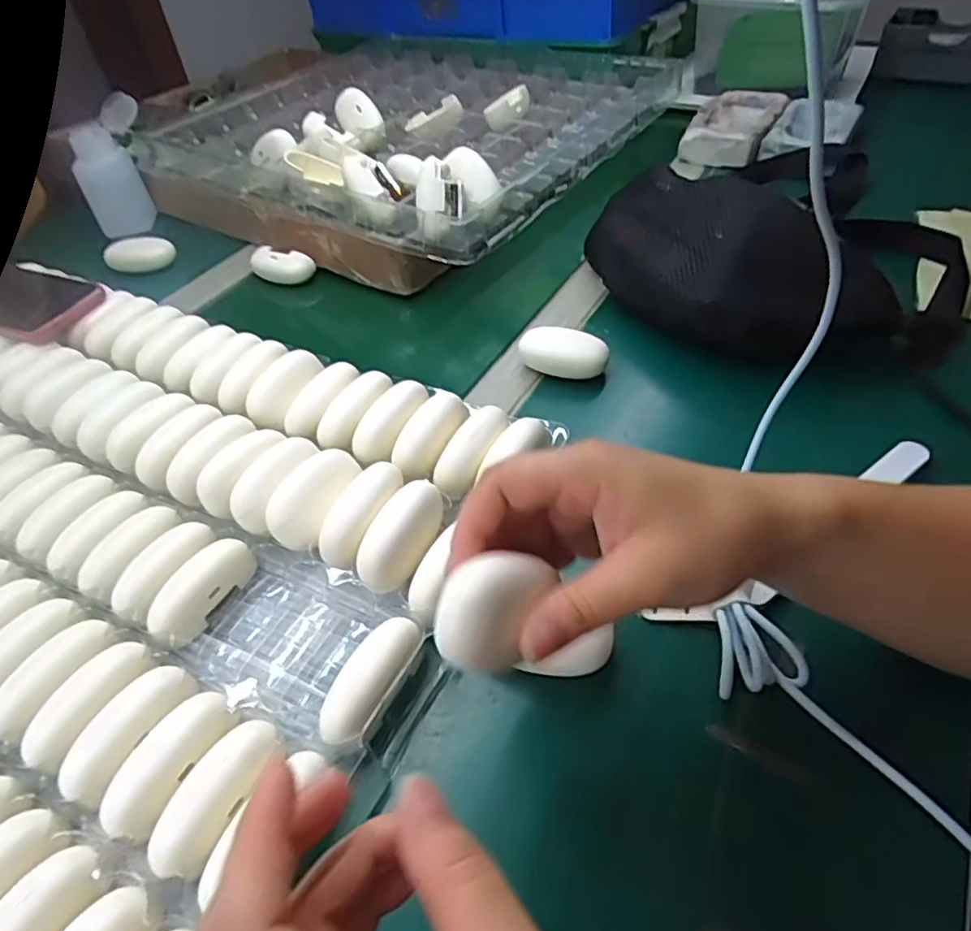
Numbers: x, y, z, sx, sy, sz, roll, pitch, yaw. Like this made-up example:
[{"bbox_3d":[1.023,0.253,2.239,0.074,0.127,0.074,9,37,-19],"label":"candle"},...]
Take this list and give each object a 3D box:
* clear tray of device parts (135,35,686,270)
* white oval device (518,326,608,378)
[{"bbox_3d":[-0.077,-0.410,0.722,0.458,0.054,0.462,24,53,27],"label":"clear tray of device parts"},{"bbox_3d":[0.061,-0.085,0.494,0.066,0.031,0.033,9,47,14],"label":"white oval device"}]

